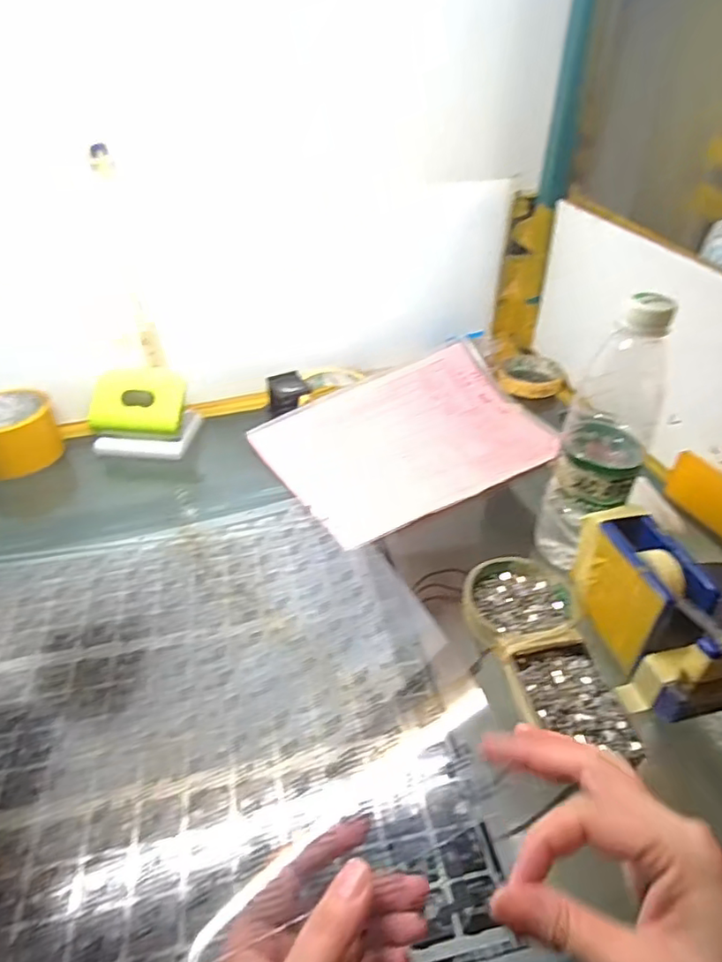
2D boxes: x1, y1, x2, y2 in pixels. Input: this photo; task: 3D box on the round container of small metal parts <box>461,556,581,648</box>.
[{"bbox_3d":[0.123,0.092,0.447,0.089,0.020,0.077,-9,37,-11],"label":"round container of small metal parts"}]

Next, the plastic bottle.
[{"bbox_3d":[0.187,-0.030,0.449,0.065,0.222,0.072,16,40,21],"label":"plastic bottle"}]

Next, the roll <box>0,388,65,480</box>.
[{"bbox_3d":[-0.377,-0.052,0.624,0.088,0.064,0.088,-1,37,1],"label":"roll"}]

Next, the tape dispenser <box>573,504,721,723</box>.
[{"bbox_3d":[0.203,0.087,0.400,0.055,0.072,0.131,-6,37,-6],"label":"tape dispenser"}]

